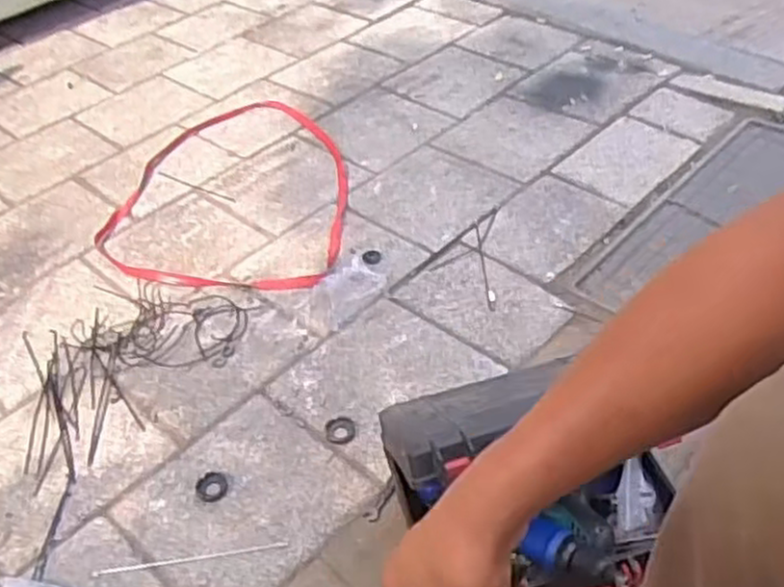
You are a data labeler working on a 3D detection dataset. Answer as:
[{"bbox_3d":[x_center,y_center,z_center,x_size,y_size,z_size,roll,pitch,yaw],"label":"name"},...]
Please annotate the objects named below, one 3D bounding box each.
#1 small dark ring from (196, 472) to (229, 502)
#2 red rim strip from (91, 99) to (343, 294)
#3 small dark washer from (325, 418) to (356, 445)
[{"bbox_3d":[-0.223,0.240,0.939,0.039,0.005,0.041,-4,42,3],"label":"small dark ring"},{"bbox_3d":[-0.294,-0.200,1.408,0.441,0.030,0.542,2,50,9],"label":"red rim strip"},{"bbox_3d":[-0.068,0.179,0.991,0.041,0.008,0.038,-4,42,3],"label":"small dark washer"}]

